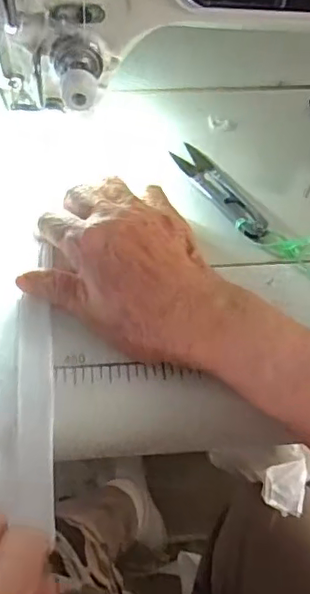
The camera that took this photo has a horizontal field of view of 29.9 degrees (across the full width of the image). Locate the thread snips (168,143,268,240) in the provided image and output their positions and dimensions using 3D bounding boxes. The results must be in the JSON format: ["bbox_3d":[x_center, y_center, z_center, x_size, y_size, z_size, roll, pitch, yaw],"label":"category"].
[{"bbox_3d":[0.044,-0.074,0.398,0.022,0.006,0.094,-27,61,-20],"label":"thread snips"}]

